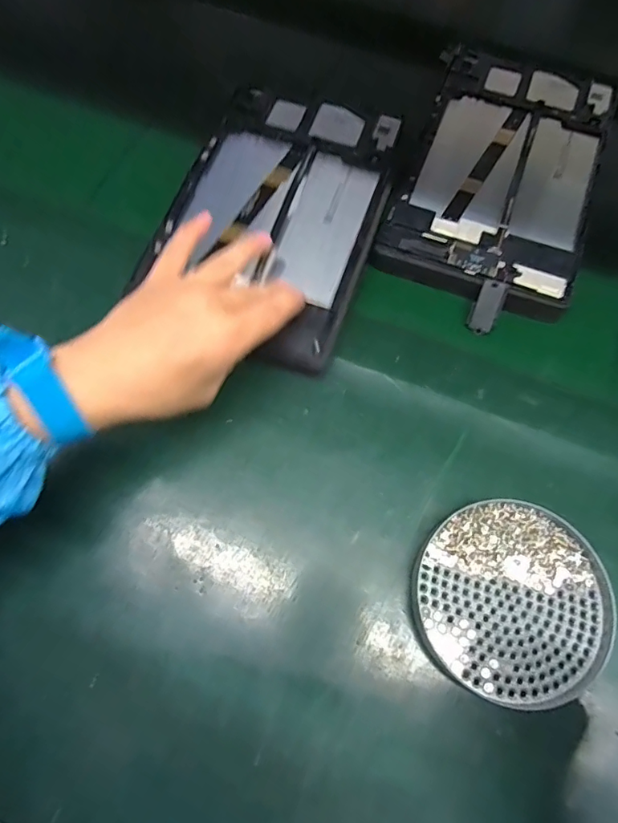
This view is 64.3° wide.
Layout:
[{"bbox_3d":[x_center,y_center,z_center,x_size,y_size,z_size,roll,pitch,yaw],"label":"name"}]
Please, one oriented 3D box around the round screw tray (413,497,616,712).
[{"bbox_3d":[0.123,0.114,0.301,0.111,0.017,0.111,0,73,0],"label":"round screw tray"}]

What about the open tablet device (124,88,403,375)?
[{"bbox_3d":[-0.023,-0.158,0.381,0.156,0.020,0.232,19,74,6],"label":"open tablet device"}]

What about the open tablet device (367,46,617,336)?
[{"bbox_3d":[0.159,-0.194,0.405,0.147,0.017,0.258,20,71,7],"label":"open tablet device"}]

